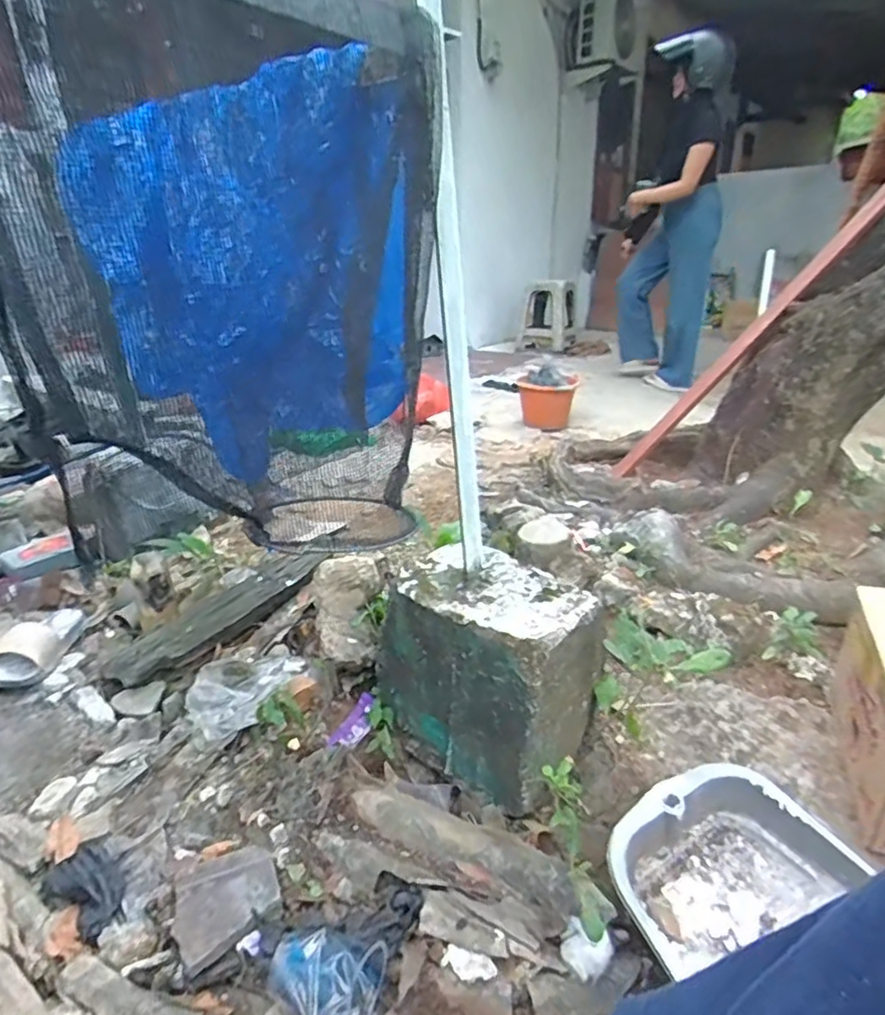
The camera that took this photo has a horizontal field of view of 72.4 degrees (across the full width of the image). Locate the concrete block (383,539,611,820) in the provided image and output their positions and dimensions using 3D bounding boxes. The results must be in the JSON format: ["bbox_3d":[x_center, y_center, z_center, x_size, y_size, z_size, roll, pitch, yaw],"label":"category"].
[{"bbox_3d":[0.073,0.248,0.963,0.207,0.267,0.308,-21,30,-39],"label":"concrete block"}]

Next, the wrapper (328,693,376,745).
[{"bbox_3d":[-0.145,0.368,1.034,0.048,0.023,0.102,14,51,31],"label":"wrapper"}]

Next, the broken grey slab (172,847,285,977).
[{"bbox_3d":[-0.268,0.488,0.755,0.127,0.018,0.119,-17,27,-33],"label":"broken grey slab"}]

